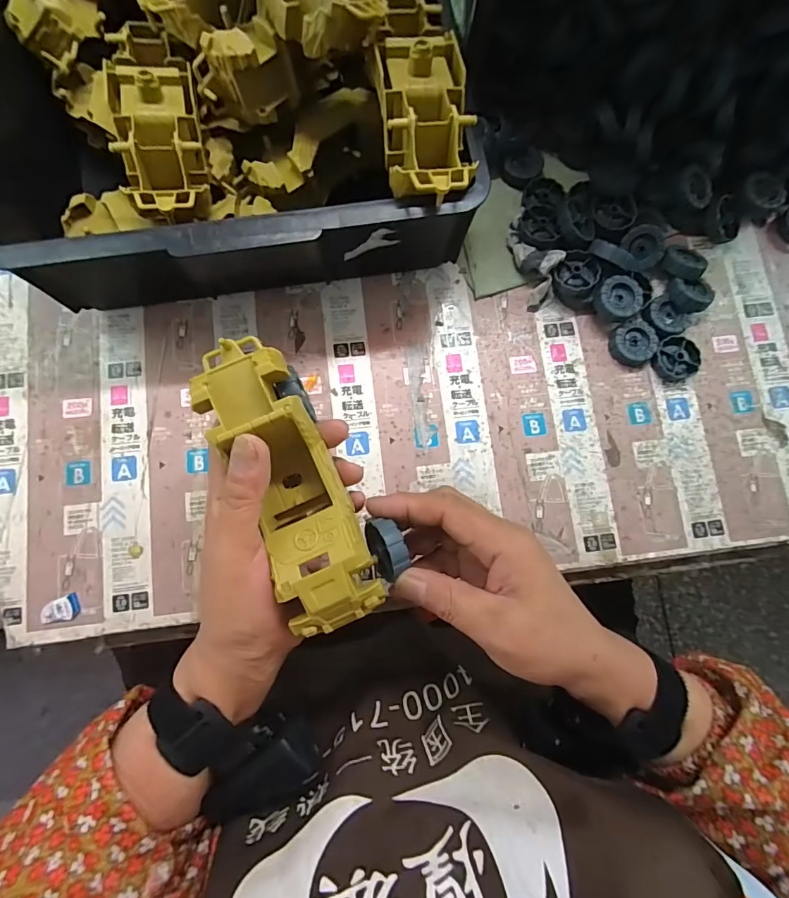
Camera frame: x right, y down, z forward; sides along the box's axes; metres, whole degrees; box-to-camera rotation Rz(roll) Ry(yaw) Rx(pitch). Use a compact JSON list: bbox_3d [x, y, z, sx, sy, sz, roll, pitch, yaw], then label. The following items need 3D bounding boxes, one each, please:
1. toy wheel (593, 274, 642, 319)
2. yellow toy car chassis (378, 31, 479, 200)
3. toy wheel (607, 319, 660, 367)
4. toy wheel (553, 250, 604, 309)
[{"bbox_3d":[0.200,-0.133,0.391,0.041,0.020,0.038,0,81,-2],"label":"toy wheel"},{"bbox_3d":[0.022,-0.219,0.295,0.059,0.034,0.116,-6,82,-3],"label":"yellow toy car chassis"},{"bbox_3d":[0.213,-0.094,0.392,0.037,0.012,0.040,0,81,-2],"label":"toy wheel"},{"bbox_3d":[0.166,-0.151,0.395,0.048,0.024,0.039,41,82,4],"label":"toy wheel"}]

